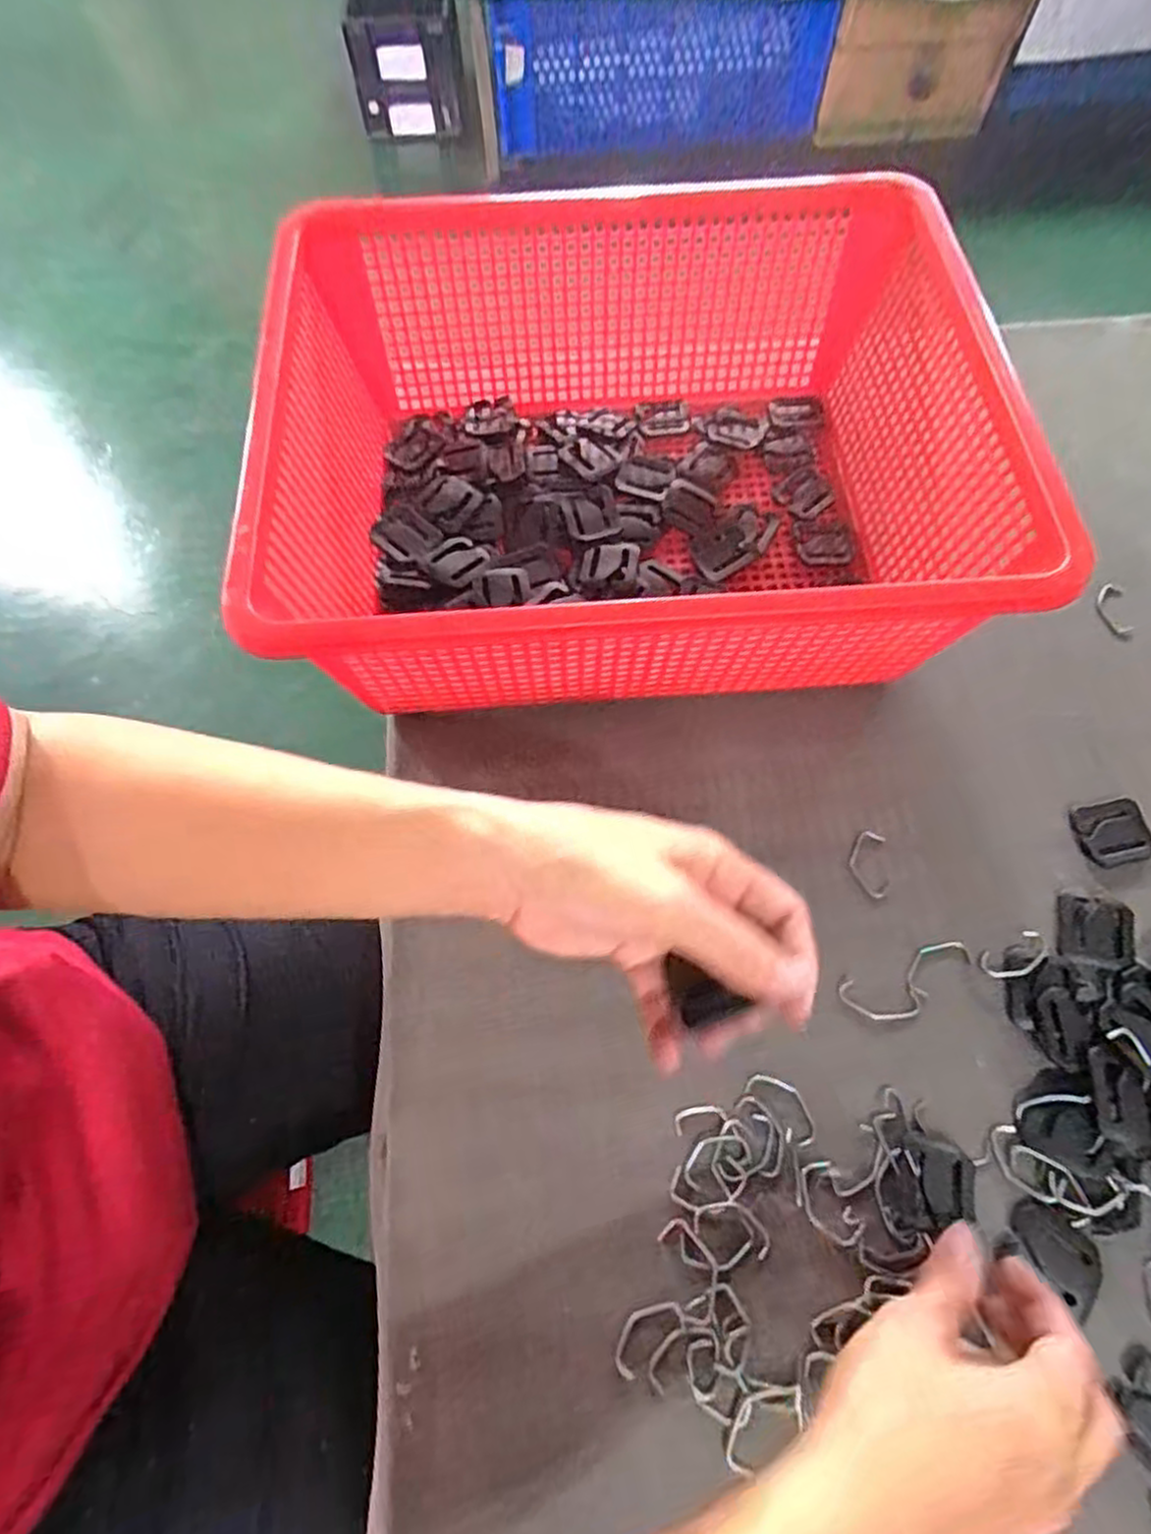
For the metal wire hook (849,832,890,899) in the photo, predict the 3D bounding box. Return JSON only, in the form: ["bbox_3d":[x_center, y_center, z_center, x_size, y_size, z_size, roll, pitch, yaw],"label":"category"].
[{"bbox_3d":[0.156,0.052,0.379,0.019,0.004,0.035,3,67,2],"label":"metal wire hook"}]

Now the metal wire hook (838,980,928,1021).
[{"bbox_3d":[0.152,0.116,0.353,0.042,0.004,0.017,5,67,3],"label":"metal wire hook"}]

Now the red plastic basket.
[{"bbox_3d":[0.030,-0.180,0.413,0.367,0.131,0.316,-4,67,-1],"label":"red plastic basket"}]

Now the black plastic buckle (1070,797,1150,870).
[{"bbox_3d":[0.292,0.036,0.386,0.040,0.004,0.035,-12,67,-4],"label":"black plastic buckle"}]

